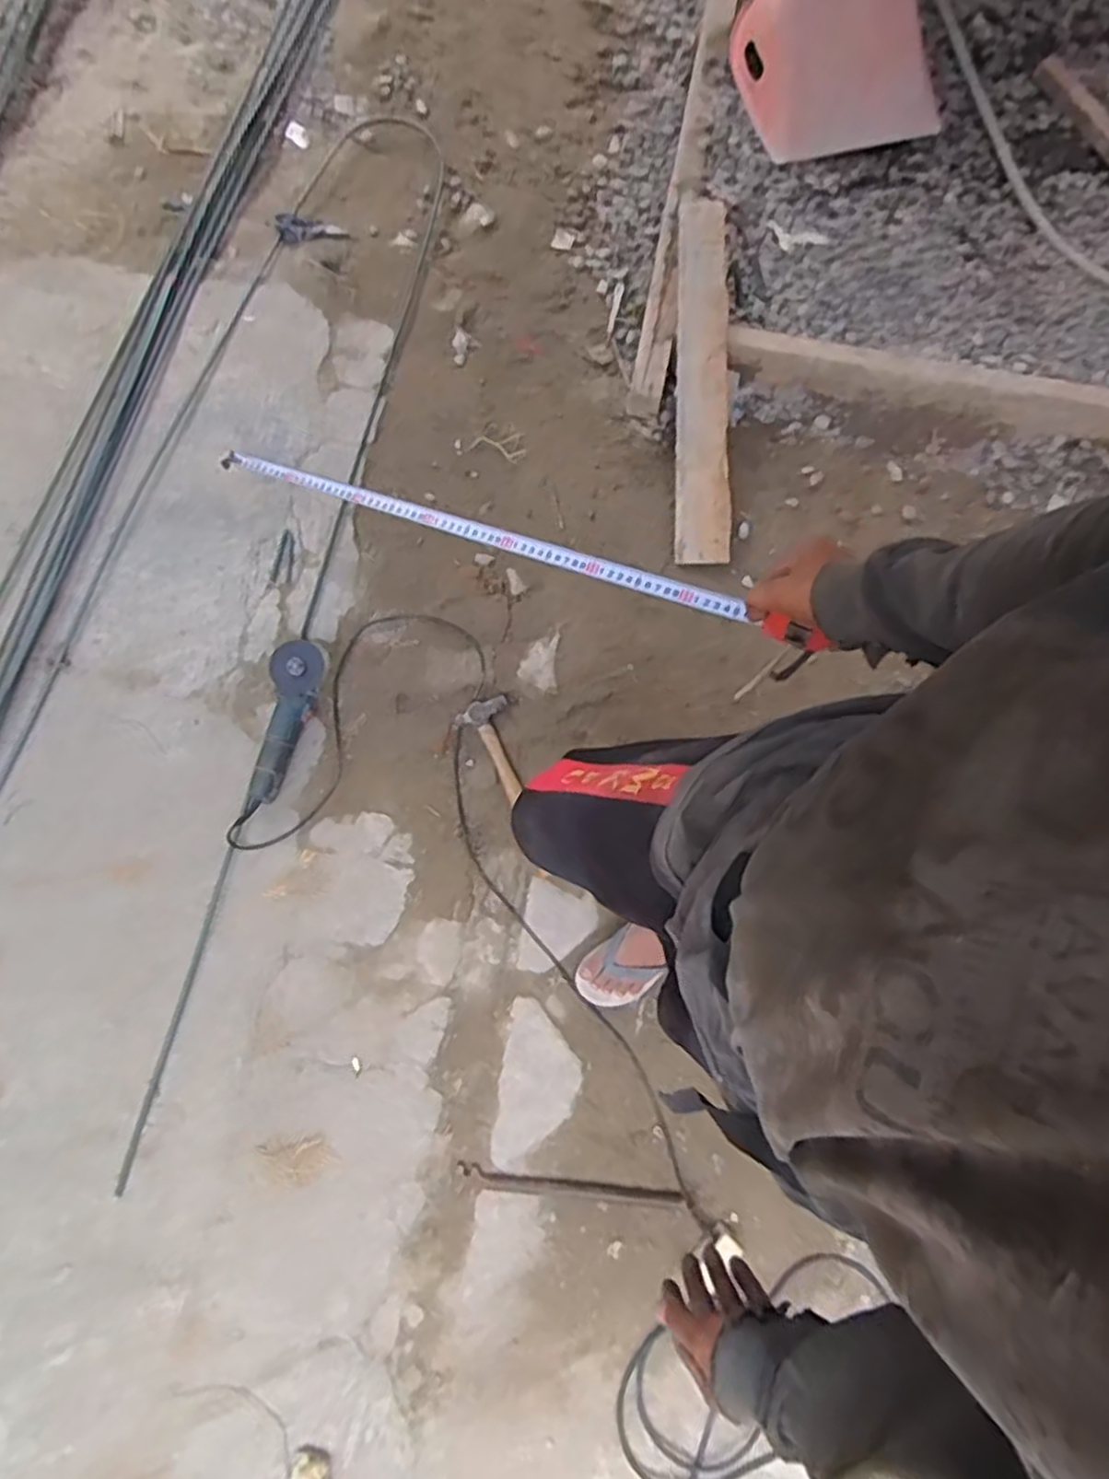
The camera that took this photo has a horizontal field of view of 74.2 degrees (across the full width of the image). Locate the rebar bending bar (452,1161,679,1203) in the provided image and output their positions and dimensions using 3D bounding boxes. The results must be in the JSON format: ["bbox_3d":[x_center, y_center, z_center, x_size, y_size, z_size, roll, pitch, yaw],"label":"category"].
[{"bbox_3d":[0.024,0.764,1.250,0.377,0.016,0.032,7,79,1],"label":"rebar bending bar"}]

